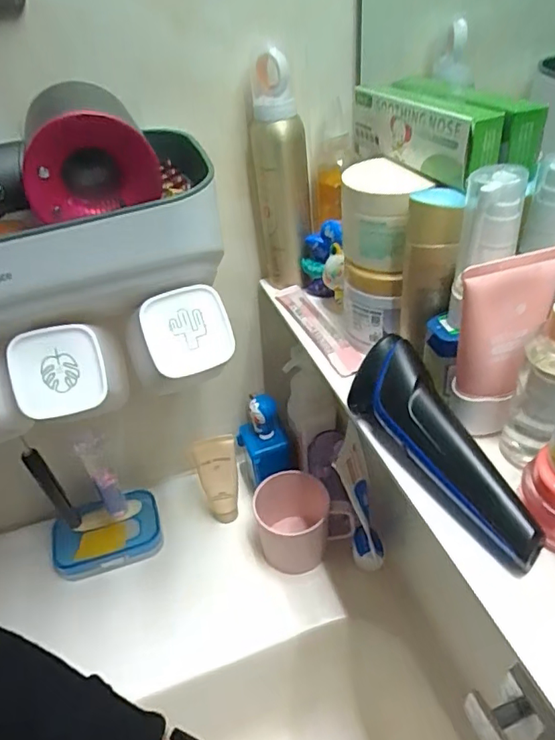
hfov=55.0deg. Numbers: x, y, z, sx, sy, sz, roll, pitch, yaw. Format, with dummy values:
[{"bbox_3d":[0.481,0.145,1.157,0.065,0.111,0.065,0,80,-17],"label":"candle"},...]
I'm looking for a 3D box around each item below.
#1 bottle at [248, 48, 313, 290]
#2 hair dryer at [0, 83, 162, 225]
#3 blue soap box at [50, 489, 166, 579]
[{"bbox_3d":[0.003,-0.163,0.466,0.047,0.185,0.043,-4,39,1],"label":"bottle"},{"bbox_3d":[-0.229,-0.124,0.332,0.295,0.070,0.080,-8,39,-3],"label":"hair dryer"},{"bbox_3d":[-0.186,0.181,0.586,0.113,0.031,0.070,-17,40,-13],"label":"blue soap box"}]

